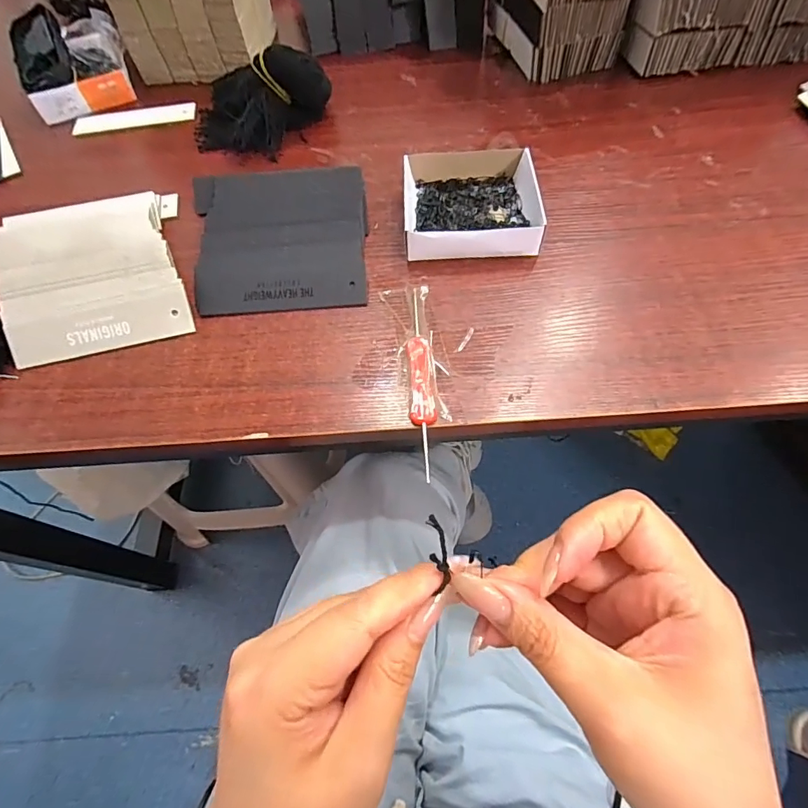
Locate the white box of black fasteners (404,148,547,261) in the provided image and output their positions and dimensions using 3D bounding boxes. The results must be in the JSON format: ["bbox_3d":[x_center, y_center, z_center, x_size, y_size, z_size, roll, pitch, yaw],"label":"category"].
[{"bbox_3d":[0.055,-0.163,0.367,0.108,0.025,0.107,-1,60,4],"label":"white box of black fasteners"}]

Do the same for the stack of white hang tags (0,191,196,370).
[{"bbox_3d":[-0.243,-0.103,0.347,0.131,0.030,0.158,-21,61,-7],"label":"stack of white hang tags"}]

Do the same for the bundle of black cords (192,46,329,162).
[{"bbox_3d":[-0.150,-0.294,0.438,0.143,0.065,0.086,-2,60,3],"label":"bundle of black cords"}]

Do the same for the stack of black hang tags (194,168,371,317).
[{"bbox_3d":[-0.101,-0.136,0.358,0.139,0.032,0.132,-4,60,2],"label":"stack of black hang tags"}]

